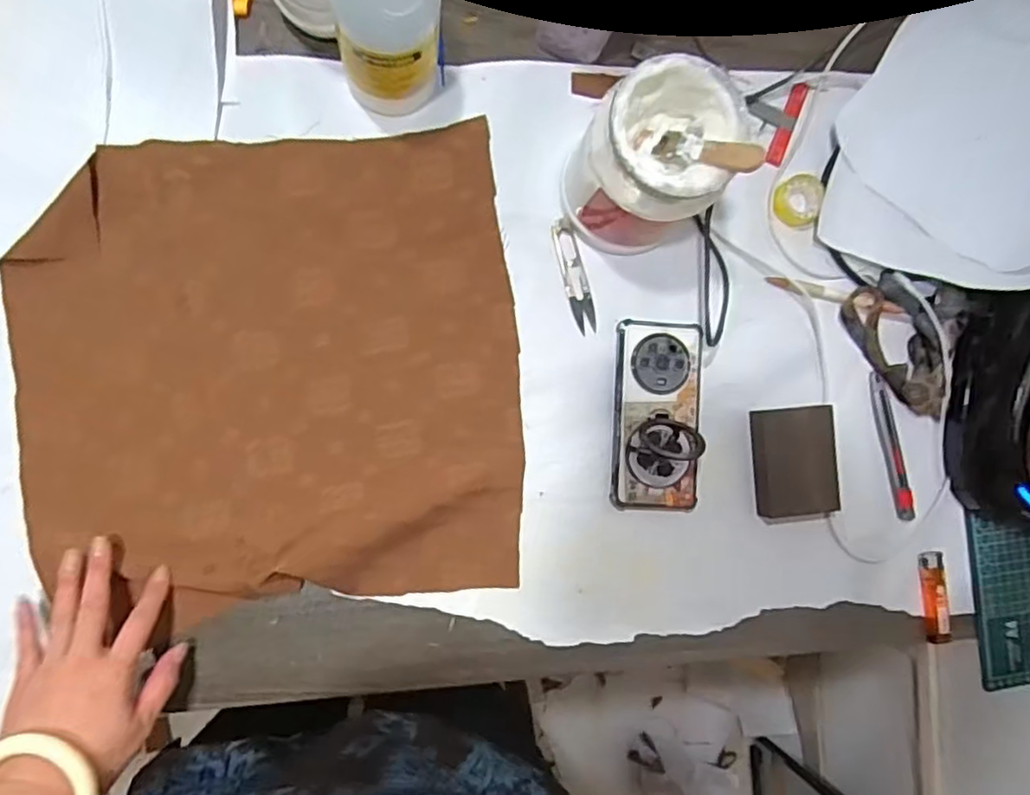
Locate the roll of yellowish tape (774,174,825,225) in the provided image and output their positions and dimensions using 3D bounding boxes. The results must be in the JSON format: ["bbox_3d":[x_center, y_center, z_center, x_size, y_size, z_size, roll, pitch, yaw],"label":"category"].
[{"bbox_3d":[0.275,-0.192,0.636,0.043,0.011,0.048,7,89,-9],"label":"roll of yellowish tape"}]

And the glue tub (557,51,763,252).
[{"bbox_3d":[0.111,-0.192,0.537,0.111,0.159,0.106,0,90,-9],"label":"glue tub"}]

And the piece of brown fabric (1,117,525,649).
[{"bbox_3d":[-0.200,-0.018,0.557,0.403,0.031,0.396,-7,92,-9],"label":"piece of brown fabric"}]

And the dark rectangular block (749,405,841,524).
[{"bbox_3d":[0.268,0.063,0.625,0.075,0.031,0.104,-4,91,-9],"label":"dark rectangular block"}]

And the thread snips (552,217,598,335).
[{"bbox_3d":[0.056,-0.112,0.607,0.021,0.004,0.104,-14,93,-9],"label":"thread snips"}]

